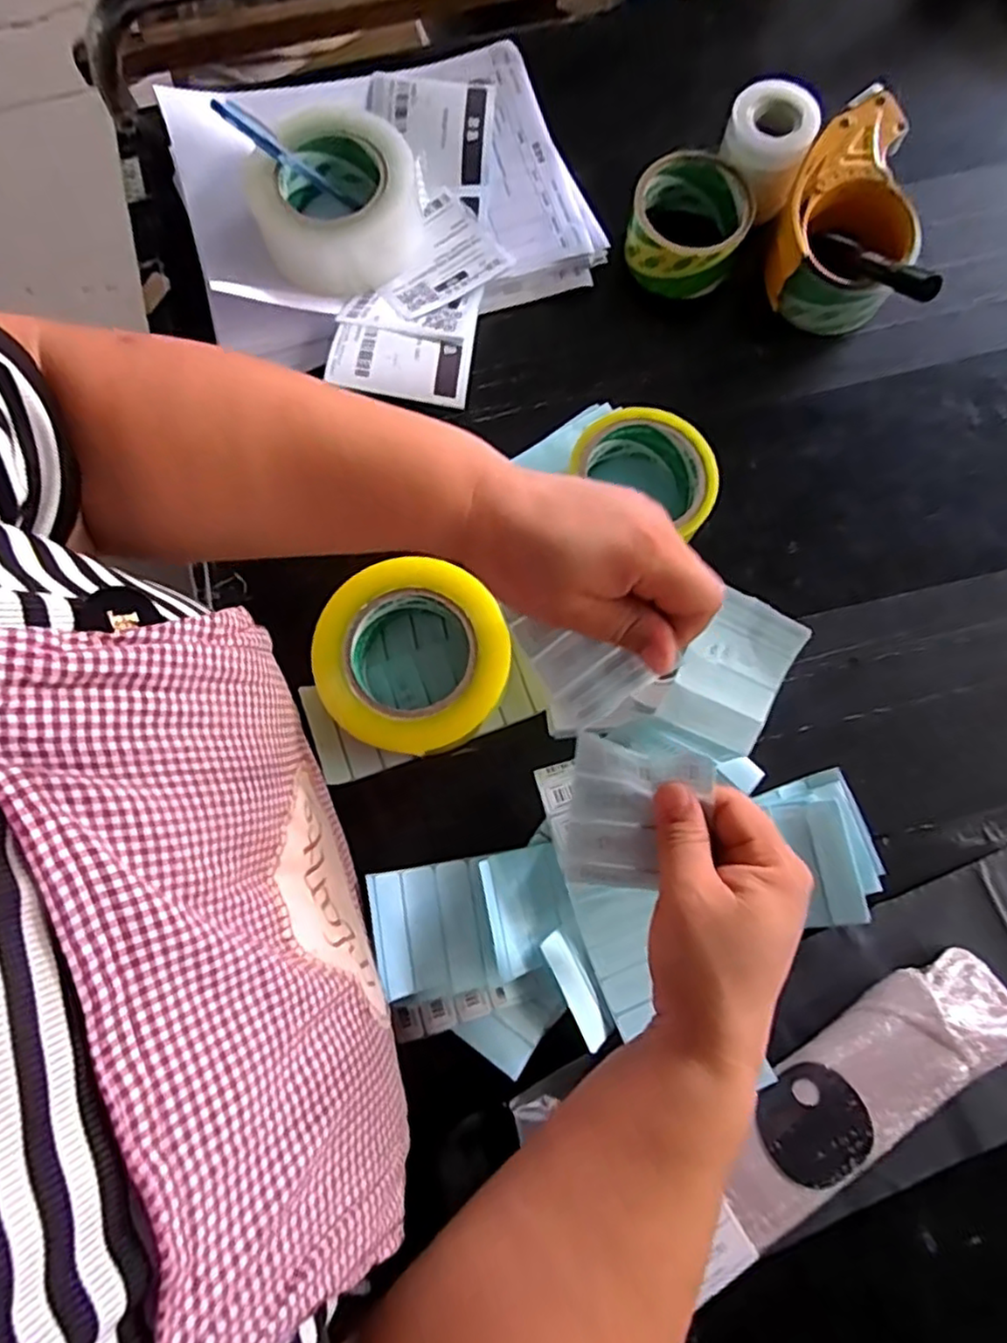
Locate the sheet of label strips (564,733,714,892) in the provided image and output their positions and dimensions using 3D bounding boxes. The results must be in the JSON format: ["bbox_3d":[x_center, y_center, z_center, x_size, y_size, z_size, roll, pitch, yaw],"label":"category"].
[{"bbox_3d":[0.065,0.075,0.337,0.065,0.010,0.077,8,100,17],"label":"sheet of label strips"}]

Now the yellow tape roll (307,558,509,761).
[{"bbox_3d":[-0.057,-0.007,0.443,0.117,0.047,0.119,0,80,1],"label":"yellow tape roll"}]

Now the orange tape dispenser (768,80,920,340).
[{"bbox_3d":[0.259,-0.335,0.501,0.094,0.058,0.154,27,81,5],"label":"orange tape dispenser"}]

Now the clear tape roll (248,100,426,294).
[{"bbox_3d":[-0.128,-0.360,0.503,0.124,0.041,0.136,0,80,1],"label":"clear tape roll"}]

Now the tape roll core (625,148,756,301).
[{"bbox_3d":[0.140,-0.341,0.509,0.083,0.043,0.092,20,81,4],"label":"tape roll core"}]

